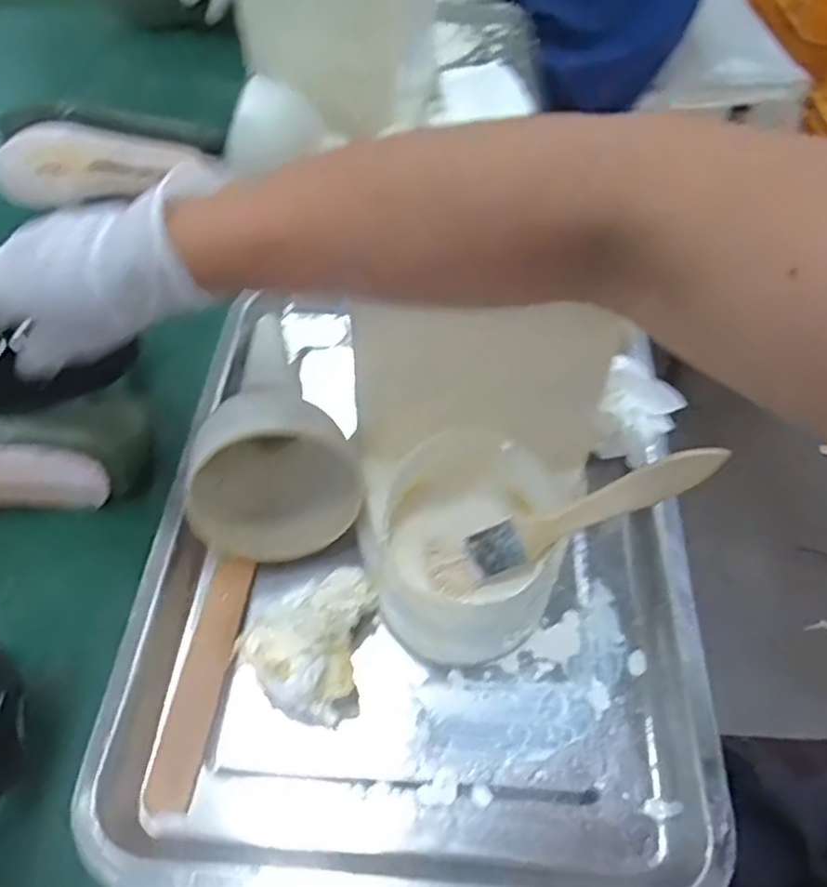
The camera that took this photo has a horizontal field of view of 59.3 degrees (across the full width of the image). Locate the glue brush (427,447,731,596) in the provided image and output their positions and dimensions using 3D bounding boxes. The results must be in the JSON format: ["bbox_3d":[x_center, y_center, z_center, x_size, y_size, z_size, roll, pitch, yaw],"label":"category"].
[{"bbox_3d":[0.075,0.036,0.345,0.146,0.016,0.022,-26,58,12],"label":"glue brush"}]

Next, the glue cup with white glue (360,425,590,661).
[{"bbox_3d":[0.027,0.050,0.383,0.105,0.057,0.104,28,57,18],"label":"glue cup with white glue"}]

